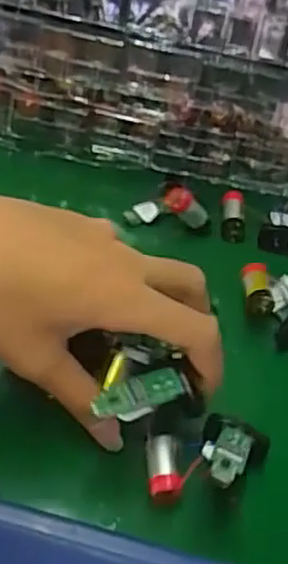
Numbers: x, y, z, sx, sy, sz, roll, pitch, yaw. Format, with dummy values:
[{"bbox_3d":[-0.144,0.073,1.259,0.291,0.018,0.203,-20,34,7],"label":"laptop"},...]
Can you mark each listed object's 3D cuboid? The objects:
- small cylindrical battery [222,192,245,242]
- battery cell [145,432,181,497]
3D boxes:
[{"bbox_3d":[0.061,-0.046,0.465,0.014,0.014,0.036,5,62,-2],"label":"small cylindrical battery"},{"bbox_3d":[0.009,0.088,0.321,0.015,0.011,0.031,3,44,-5],"label":"battery cell"}]

